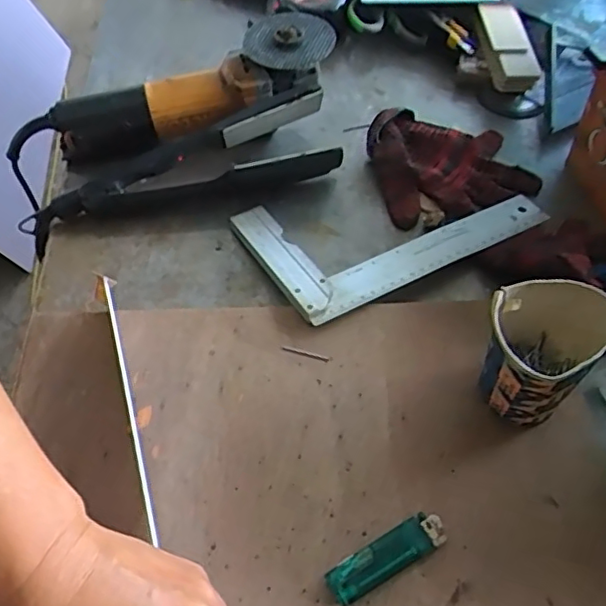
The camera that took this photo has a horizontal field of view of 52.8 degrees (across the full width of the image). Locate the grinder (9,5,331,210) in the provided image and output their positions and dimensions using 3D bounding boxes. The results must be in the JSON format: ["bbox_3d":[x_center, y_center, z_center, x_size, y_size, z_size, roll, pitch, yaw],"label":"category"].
[{"bbox_3d":[-0.131,-0.191,0.593,0.340,0.067,0.099,-22,57,3],"label":"grinder"}]

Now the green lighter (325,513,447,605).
[{"bbox_3d":[0.053,0.160,0.386,0.079,0.011,0.023,-25,59,-16],"label":"green lighter"}]

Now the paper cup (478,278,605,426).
[{"bbox_3d":[0.158,0.035,0.420,0.085,0.094,0.067,-37,62,-22],"label":"paper cup"}]

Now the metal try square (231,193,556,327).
[{"bbox_3d":[0.078,-0.084,0.550,0.251,0.014,0.143,-27,59,-16],"label":"metal try square"}]

